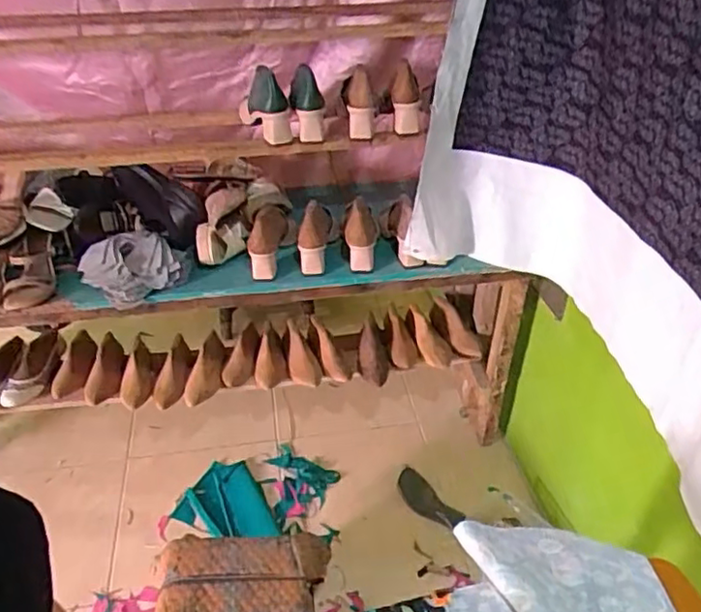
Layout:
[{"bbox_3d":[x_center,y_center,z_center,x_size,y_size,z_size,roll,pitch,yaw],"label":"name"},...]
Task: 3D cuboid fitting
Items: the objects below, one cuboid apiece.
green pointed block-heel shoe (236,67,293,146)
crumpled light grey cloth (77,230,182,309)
[{"bbox_3d":[-0.166,-0.383,1.208,0.090,0.140,0.080,-7,37,-10],"label":"green pointed block-heel shoe"},{"bbox_3d":[-0.442,-0.080,1.257,0.171,0.067,0.167,-23,42,-28],"label":"crumpled light grey cloth"}]

